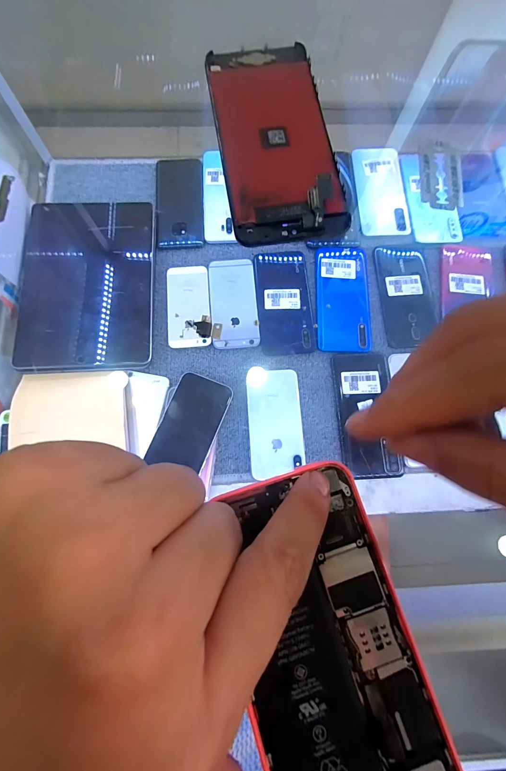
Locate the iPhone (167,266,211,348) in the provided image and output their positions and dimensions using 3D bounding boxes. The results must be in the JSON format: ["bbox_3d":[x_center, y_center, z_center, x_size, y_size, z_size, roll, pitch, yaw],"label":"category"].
[{"bbox_3d":[-0.091,-0.112,0.429,0.058,0.006,0.121,-3,78,-2],"label":"iPhone"}]

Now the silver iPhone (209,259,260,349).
[{"bbox_3d":[-0.028,-0.120,0.433,0.064,0.007,0.136,-4,78,-2],"label":"silver iPhone"}]

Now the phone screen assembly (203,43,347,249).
[{"bbox_3d":[0.011,-0.126,0.152,0.055,0.009,0.118,-10,78,-3],"label":"phone screen assembly"}]

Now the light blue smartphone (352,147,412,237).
[{"bbox_3d":[0.199,-0.304,0.475,0.073,0.007,0.159,-1,78,-1],"label":"light blue smartphone"}]

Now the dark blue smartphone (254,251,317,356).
[{"bbox_3d":[0.045,-0.122,0.436,0.077,0.007,0.160,-3,78,-2],"label":"dark blue smartphone"}]

